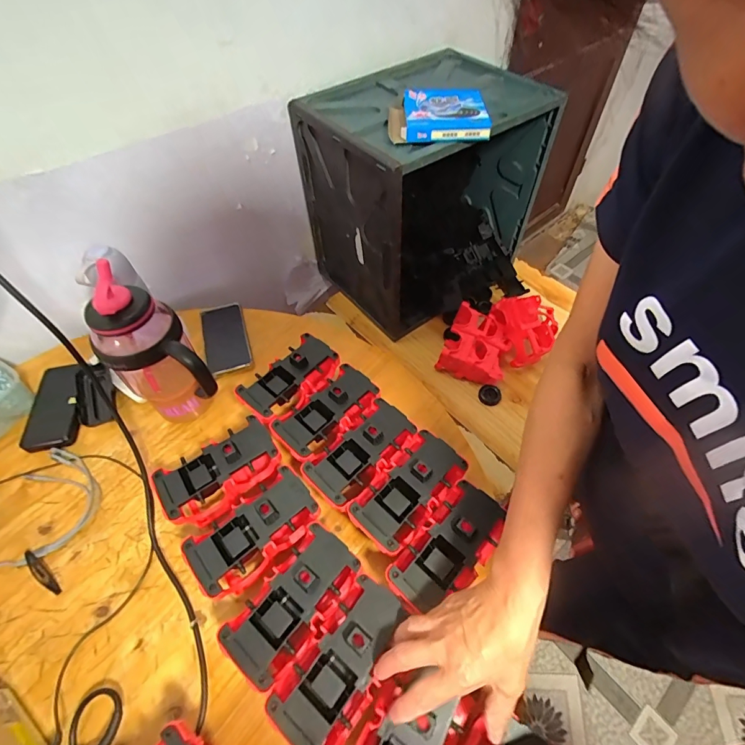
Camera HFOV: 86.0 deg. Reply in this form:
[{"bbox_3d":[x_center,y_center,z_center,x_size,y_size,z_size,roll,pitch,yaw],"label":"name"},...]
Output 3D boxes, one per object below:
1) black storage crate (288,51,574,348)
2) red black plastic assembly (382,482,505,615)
[{"bbox_3d":[0.118,-0.408,0.921,0.441,0.423,0.362,-31,58,-20],"label":"black storage crate"},{"bbox_3d":[0.091,0.203,0.463,0.076,0.045,0.153,35,61,25],"label":"red black plastic assembly"}]

